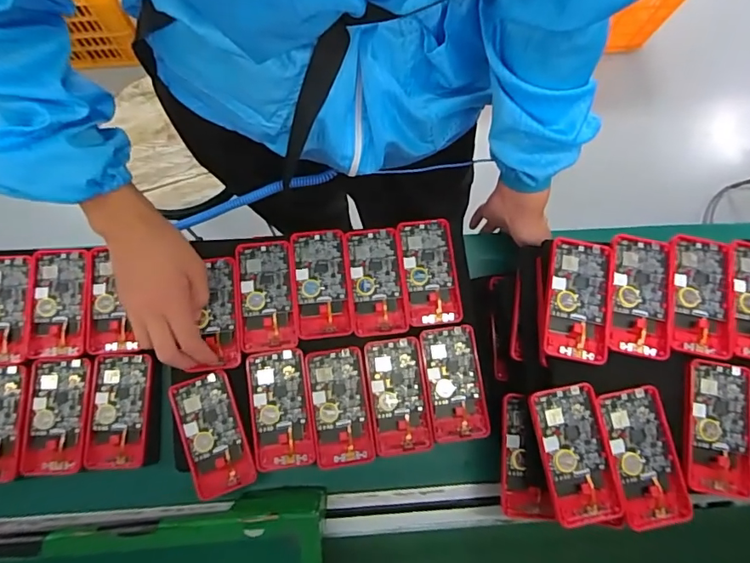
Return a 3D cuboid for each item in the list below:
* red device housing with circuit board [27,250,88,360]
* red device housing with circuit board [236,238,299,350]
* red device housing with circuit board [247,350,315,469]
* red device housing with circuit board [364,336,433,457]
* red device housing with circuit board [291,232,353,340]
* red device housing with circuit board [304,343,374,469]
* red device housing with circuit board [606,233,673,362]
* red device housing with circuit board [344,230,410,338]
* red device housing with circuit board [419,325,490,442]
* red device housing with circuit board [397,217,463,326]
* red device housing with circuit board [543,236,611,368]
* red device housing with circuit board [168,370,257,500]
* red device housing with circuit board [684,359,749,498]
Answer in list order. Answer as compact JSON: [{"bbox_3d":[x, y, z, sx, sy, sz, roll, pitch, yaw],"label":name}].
[{"bbox_3d":[-0.363,0.025,0.557,0.063,0.013,0.123,-5,79,0],"label":"red device housing with circuit board"},{"bbox_3d":[-0.123,0.015,0.549,0.061,0.007,0.124,-7,79,0],"label":"red device housing with circuit board"},{"bbox_3d":[-0.103,0.137,0.524,0.062,0.007,0.124,-8,79,-1],"label":"red device housing with circuit board"},{"bbox_3d":[0.025,0.125,0.538,0.062,0.010,0.125,-7,79,0],"label":"red device housing with circuit board"},{"bbox_3d":[-0.062,0.002,0.555,0.062,0.006,0.125,-6,79,0],"label":"red device housing with circuit board"},{"bbox_3d":[-0.039,0.135,0.528,0.062,0.009,0.124,-8,79,-1],"label":"red device housing with circuit board"},{"bbox_3d":[0.270,0.013,0.498,0.062,0.014,0.124,11,79,3],"label":"red device housing with circuit board"},{"bbox_3d":[0.000,0.000,0.564,0.062,0.013,0.125,-7,79,0],"label":"red device housing with circuit board"},{"bbox_3d":[0.089,0.114,0.547,0.063,0.014,0.124,-7,79,-1],"label":"red device housing with circuit board"},{"bbox_3d":[0.062,-0.012,0.568,0.062,0.011,0.125,-6,79,0],"label":"red device housing with circuit board"},{"bbox_3d":[0.207,0.017,0.494,0.061,0.013,0.125,11,79,3],"label":"red device housing with circuit board"},{"bbox_3d":[-0.171,0.161,0.513,0.060,0.011,0.122,-19,79,-3],"label":"red device housing with circuit board"},{"bbox_3d":[0.334,0.141,0.472,0.064,0.012,0.123,11,79,3],"label":"red device housing with circuit board"}]

